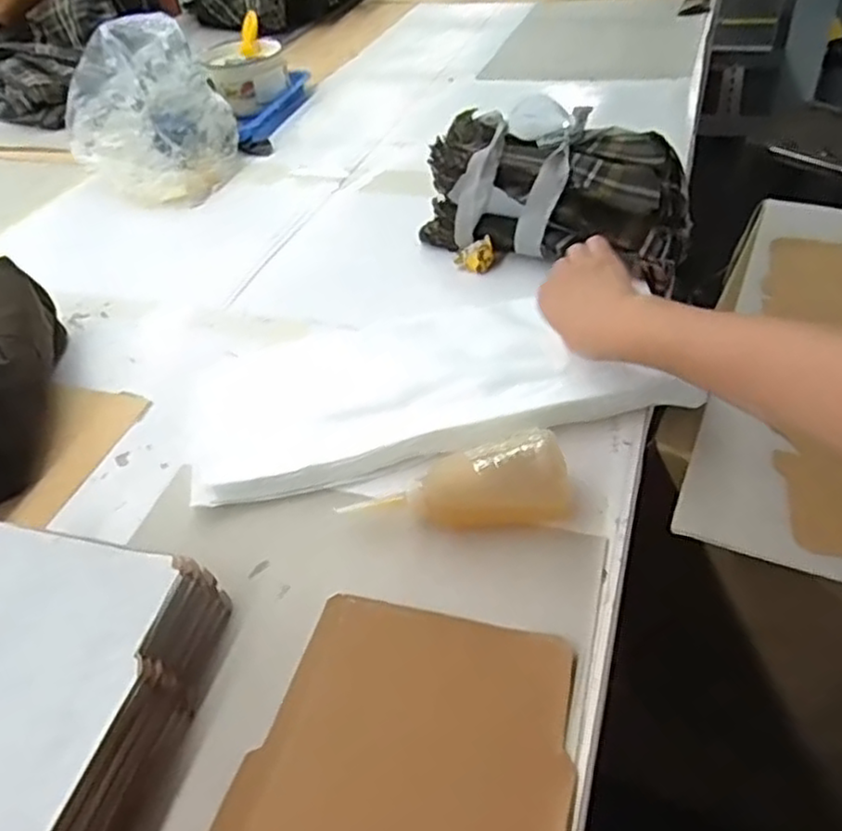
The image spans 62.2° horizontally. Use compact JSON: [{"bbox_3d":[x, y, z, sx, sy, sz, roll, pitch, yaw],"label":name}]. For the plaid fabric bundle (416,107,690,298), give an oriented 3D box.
[{"bbox_3d":[0.140,-0.240,0.752,0.290,0.094,0.162,15,49,21],"label":"plaid fabric bundle"}]

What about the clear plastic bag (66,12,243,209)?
[{"bbox_3d":[-0.381,-0.428,0.982,0.223,0.178,0.213,-25,47,-17],"label":"clear plastic bag"}]

